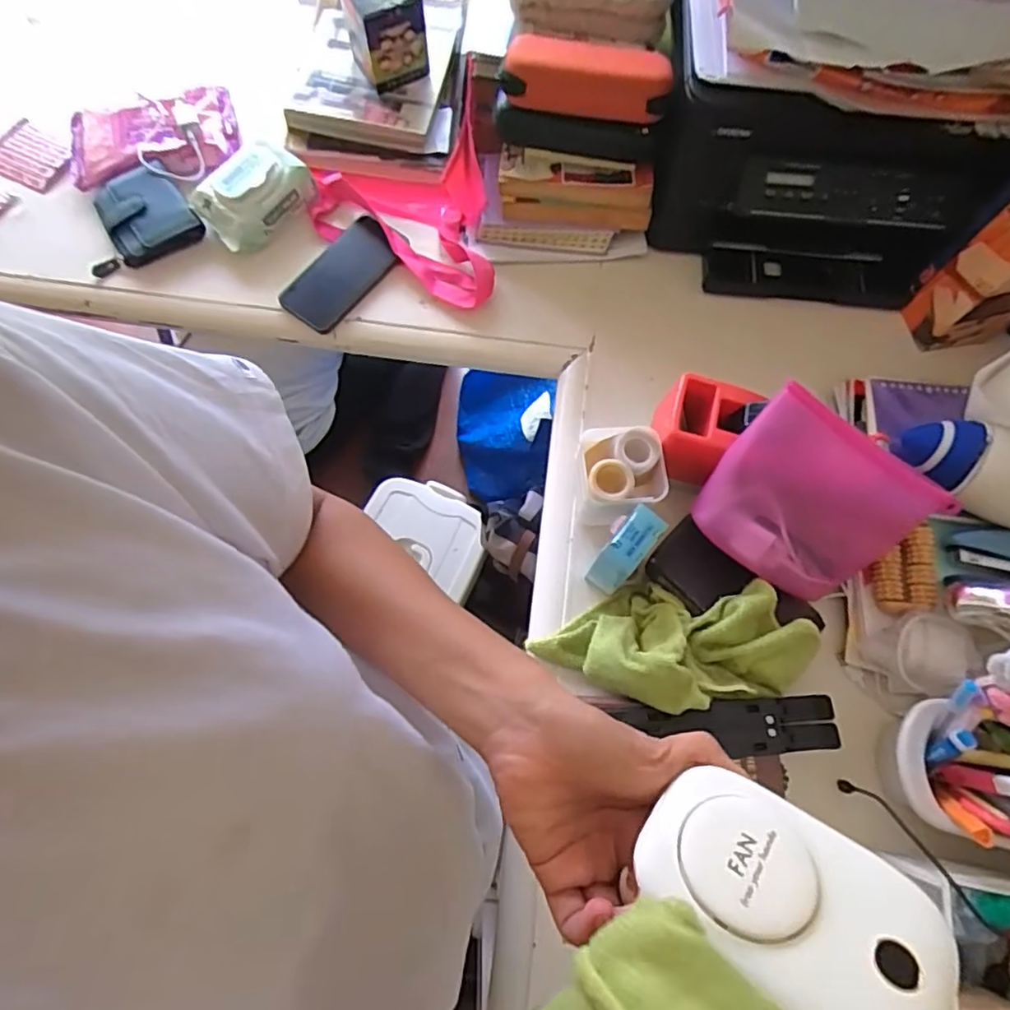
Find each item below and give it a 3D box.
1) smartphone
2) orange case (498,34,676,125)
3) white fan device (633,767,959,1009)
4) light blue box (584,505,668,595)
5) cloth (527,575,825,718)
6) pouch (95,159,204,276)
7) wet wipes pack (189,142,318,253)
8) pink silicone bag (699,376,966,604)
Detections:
[{"bbox_3d":[-0.193,-0.279,0.724,0.077,0.013,0.154,35,73,9],"label":"smartphone"},{"bbox_3d":[0.083,-0.439,0.614,0.165,0.052,0.072,6,71,0],"label":"orange case"},{"bbox_3d":[0.116,0.167,0.252,0.114,0.035,0.080,23,47,24],"label":"white fan device"},{"bbox_3d":[0.111,0.046,0.566,0.032,0.097,0.062,37,74,10],"label":"light blue box"},{"bbox_3d":[0.147,0.125,0.546,0.243,0.071,0.109,-2,70,13],"label":"cloth"},{"bbox_3d":[-0.447,-0.348,0.731,0.132,0.030,0.121,-26,74,-11],"label":"pouch"},{"bbox_3d":[-0.303,-0.374,0.727,0.089,0.050,0.131,43,75,12],"label":"wet wipes pack"},{"bbox_3d":[0.279,0.005,0.542,0.188,0.036,0.148,33,105,-6],"label":"pink silicone bag"}]

